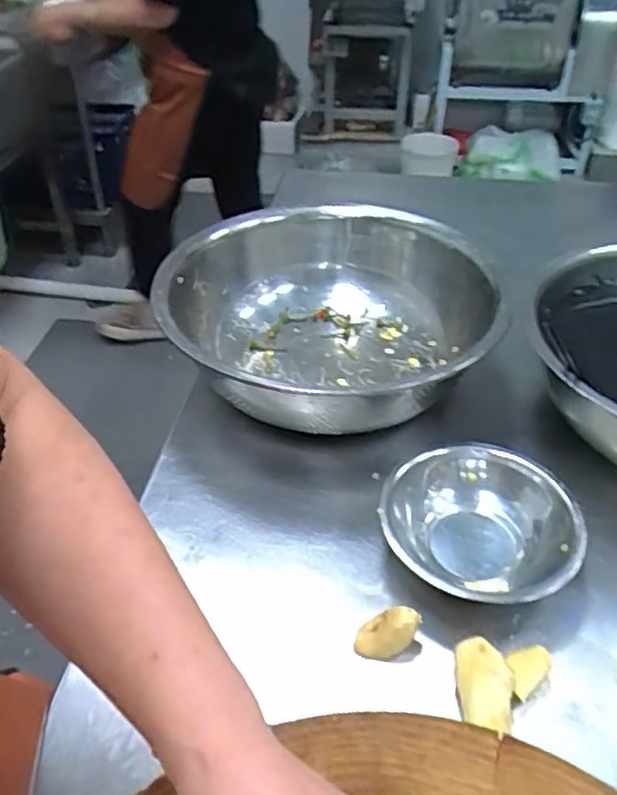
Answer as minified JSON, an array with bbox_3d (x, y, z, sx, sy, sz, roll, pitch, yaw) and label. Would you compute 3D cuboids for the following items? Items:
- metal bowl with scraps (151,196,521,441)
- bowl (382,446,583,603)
[{"bbox_3d":[0.023,-0.084,0.763,0.354,0.133,0.383,5,41,6],"label":"metal bowl with scraps"},{"bbox_3d":[0.145,0.109,0.571,0.156,0.058,0.149,-1,40,0],"label":"bowl"}]

